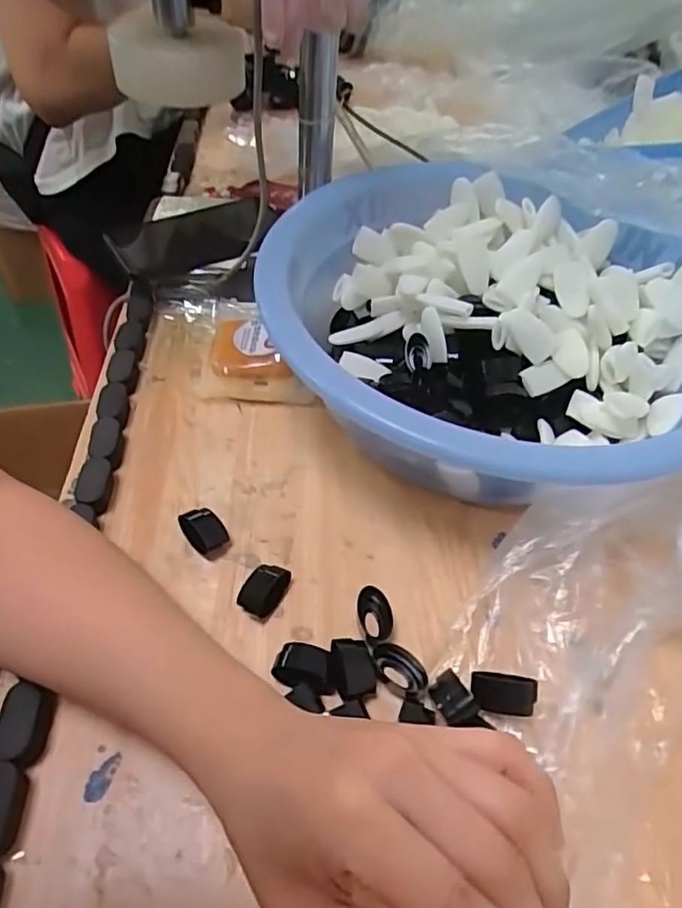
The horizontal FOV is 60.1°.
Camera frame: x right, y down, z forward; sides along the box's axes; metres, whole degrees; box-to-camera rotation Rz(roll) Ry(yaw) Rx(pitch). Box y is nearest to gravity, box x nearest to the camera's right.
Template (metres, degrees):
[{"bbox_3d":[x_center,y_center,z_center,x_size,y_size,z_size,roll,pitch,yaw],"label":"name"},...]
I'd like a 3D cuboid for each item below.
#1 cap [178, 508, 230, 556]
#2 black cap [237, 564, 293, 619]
[{"bbox_3d":[-0.088,0.049,0.381,0.024,0.017,0.029,-24,56,-22],"label":"cap"},{"bbox_3d":[-0.046,0.083,0.355,0.021,0.017,0.030,25,53,16],"label":"black cap"}]

